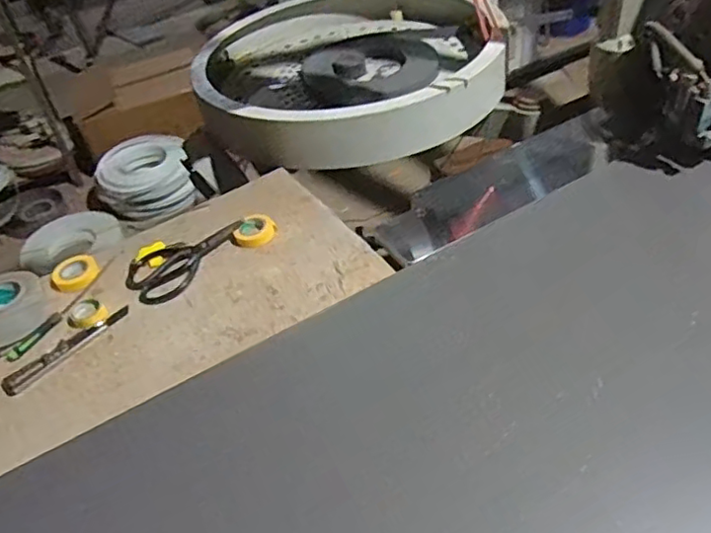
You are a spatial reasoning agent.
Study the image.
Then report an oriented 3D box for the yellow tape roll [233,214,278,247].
[{"bbox_3d":[-0.157,-0.055,0.969,0.060,0.017,0.059,-4,43,4],"label":"yellow tape roll"}]

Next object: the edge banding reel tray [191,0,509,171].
[{"bbox_3d":[-0.028,-0.442,1.306,0.591,0.122,0.613,-9,43,-2],"label":"edge banding reel tray"}]

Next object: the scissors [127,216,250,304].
[{"bbox_3d":[-0.249,-0.007,0.942,0.192,0.026,0.090,-25,45,-18],"label":"scissors"}]

